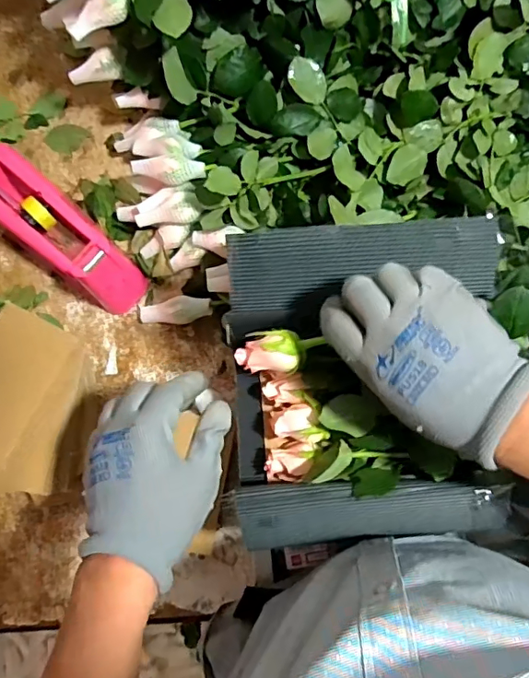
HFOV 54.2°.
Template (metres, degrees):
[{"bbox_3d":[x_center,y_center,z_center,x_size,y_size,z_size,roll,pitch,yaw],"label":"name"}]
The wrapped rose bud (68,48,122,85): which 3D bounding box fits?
[{"bbox_3d":[-0.185,-0.294,0.562,0.058,0.021,0.025,-13,78,11],"label":"wrapped rose bud"}]

